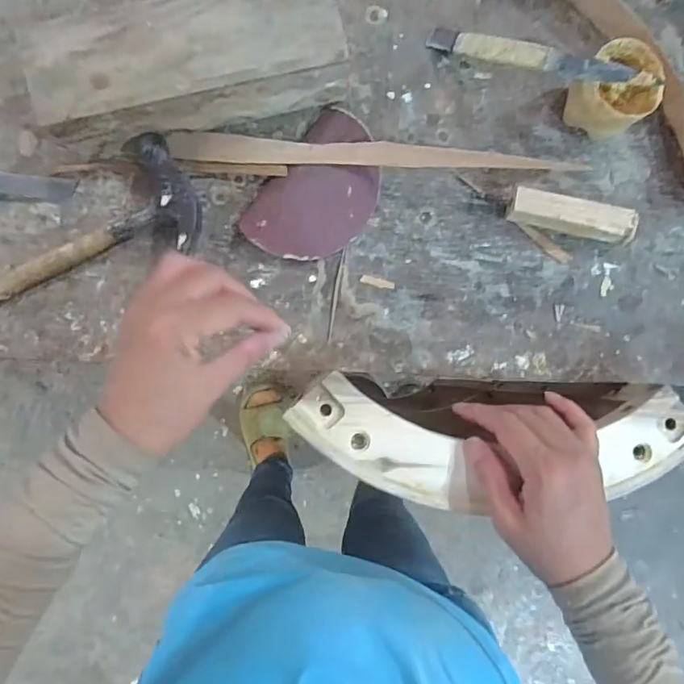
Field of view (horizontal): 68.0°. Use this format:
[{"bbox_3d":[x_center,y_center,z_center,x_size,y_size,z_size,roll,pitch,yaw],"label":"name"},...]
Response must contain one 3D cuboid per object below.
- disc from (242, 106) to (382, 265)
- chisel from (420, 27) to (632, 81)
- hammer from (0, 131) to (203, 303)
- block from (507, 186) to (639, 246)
[{"bbox_3d":[-0.016,-0.113,0.390,0.078,0.015,0.117,39,90,-4],"label":"disc"},{"bbox_3d":[0.132,-0.208,0.369,0.149,0.011,0.019,26,91,22],"label":"chisel"},{"bbox_3d":[-0.224,-0.078,0.380,0.233,0.023,0.088,-21,94,-2],"label":"hammer"},{"bbox_3d":[0.177,-0.097,0.394,0.094,0.027,0.027,13,92,-3],"label":"block"}]

